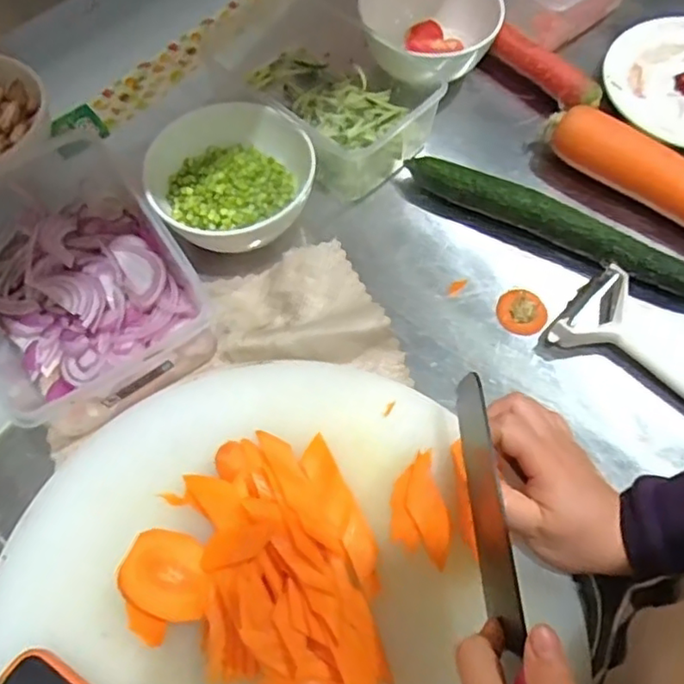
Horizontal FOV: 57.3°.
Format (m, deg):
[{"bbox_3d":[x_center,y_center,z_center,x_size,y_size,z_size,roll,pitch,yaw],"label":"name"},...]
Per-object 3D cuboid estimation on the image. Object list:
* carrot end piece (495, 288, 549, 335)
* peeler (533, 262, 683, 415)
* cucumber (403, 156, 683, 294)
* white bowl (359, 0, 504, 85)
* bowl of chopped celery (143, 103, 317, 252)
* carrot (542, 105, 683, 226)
[{"bbox_3d":[0.146,-0.025,0.505,0.039,0.007,0.038,0,63,0],"label":"carrot end piece"},{"bbox_3d":[0.237,0.015,0.475,0.153,0.028,0.086,39,70,18],"label":"peeler"},{"bbox_3d":[0.188,-0.097,0.530,0.280,0.032,0.032,26,66,13],"label":"cucumber"},{"bbox_3d":[0.073,-0.300,0.608,0.130,0.070,0.135,0,63,0],"label":"white bowl"},{"bbox_3d":[-0.094,-0.134,0.531,0.136,0.063,0.127,-26,66,-12],"label":"bowl of chopped celery"},{"bbox_3d":[0.273,-0.139,0.541,0.214,0.049,0.043,40,70,18],"label":"carrot"}]

